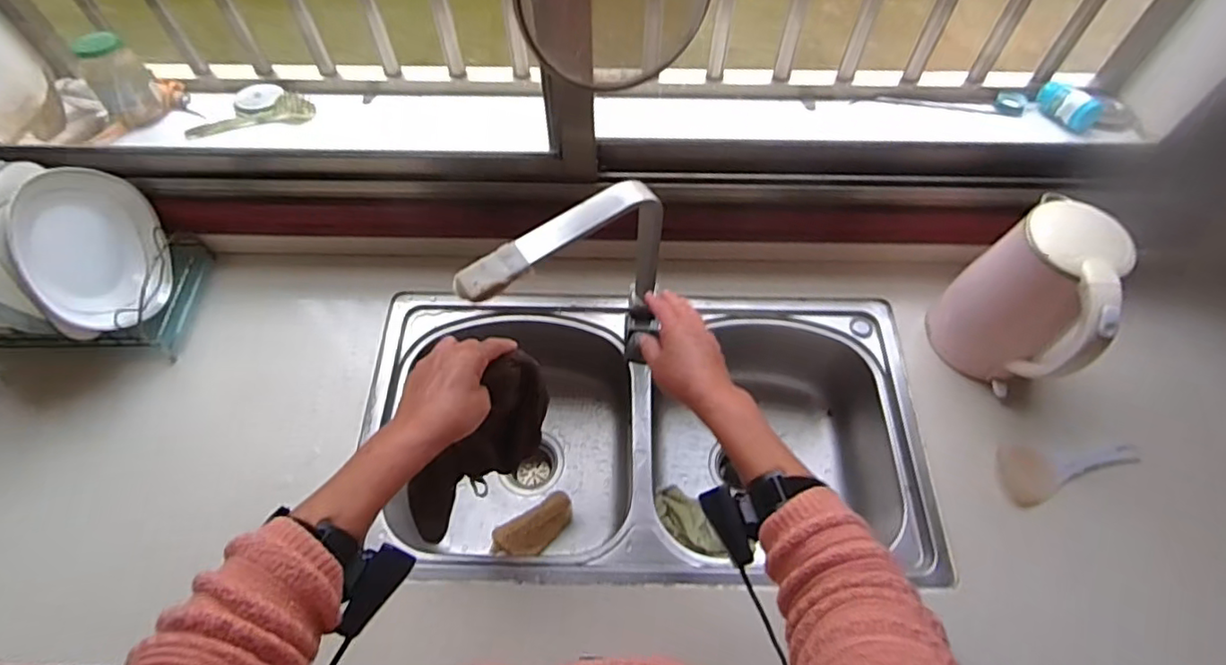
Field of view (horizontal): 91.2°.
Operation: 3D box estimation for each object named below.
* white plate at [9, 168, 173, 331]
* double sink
[{"bbox_3d":[-0.680,-0.108,0.797,0.024,0.182,0.203,-5,100,15],"label":"white plate"},{"bbox_3d":[0.048,0.161,0.922,0.739,0.226,0.420,1,61,0],"label":"double sink"}]

